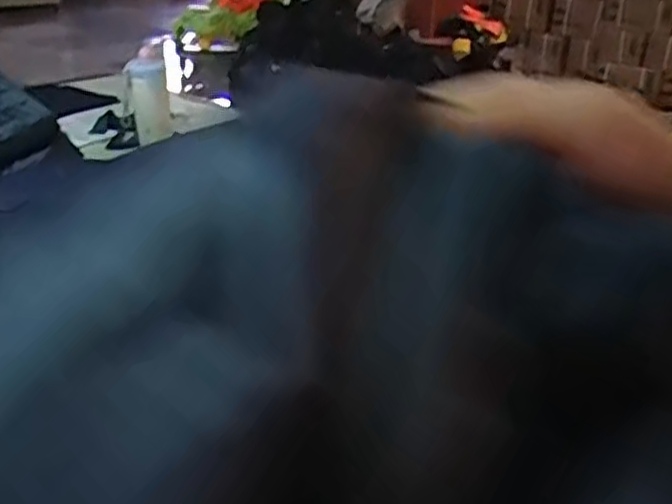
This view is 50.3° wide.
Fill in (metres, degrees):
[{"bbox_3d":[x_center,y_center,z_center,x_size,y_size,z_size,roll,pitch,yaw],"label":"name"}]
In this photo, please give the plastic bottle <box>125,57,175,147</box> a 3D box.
[{"bbox_3d":[-0.412,-0.330,1.574,0.092,0.180,0.077,-4,27,-13],"label":"plastic bottle"}]

